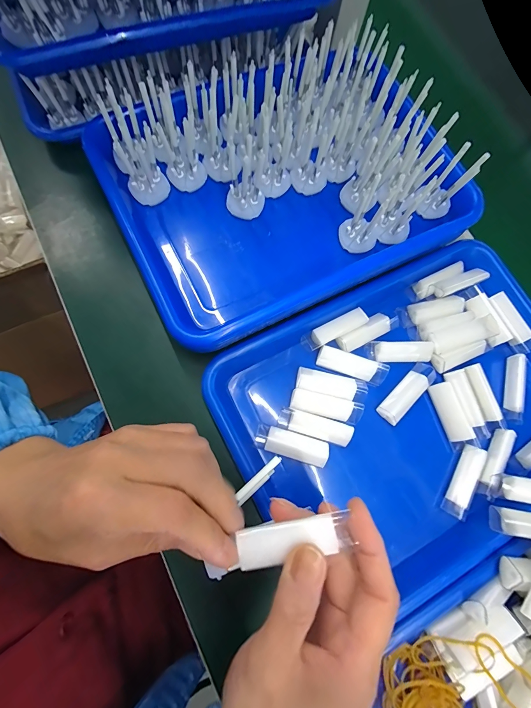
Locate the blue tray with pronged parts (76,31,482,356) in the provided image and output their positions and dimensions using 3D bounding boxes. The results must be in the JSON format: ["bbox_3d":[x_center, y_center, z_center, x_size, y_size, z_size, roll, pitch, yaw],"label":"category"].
[{"bbox_3d":[0.019,-0.176,0.298,0.334,0.076,0.256,-27,80,-11],"label":"blue tray with pronged parts"}]

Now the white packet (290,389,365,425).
[{"bbox_3d":[0.057,0.048,0.279,0.066,0.011,0.019,16,75,-1],"label":"white packet"}]

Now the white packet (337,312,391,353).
[{"bbox_3d":[0.098,-0.021,0.302,0.058,0.012,0.020,-27,80,-11],"label":"white packet"}]

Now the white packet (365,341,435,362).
[{"bbox_3d":[0.134,-0.002,0.302,0.063,0.013,0.019,0,76,-5],"label":"white packet"}]

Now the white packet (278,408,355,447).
[{"bbox_3d":[0.045,0.066,0.275,0.065,0.011,0.019,17,75,-1],"label":"white packet"}]

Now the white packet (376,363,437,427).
[{"bbox_3d":[0.137,0.037,0.291,0.069,0.006,0.023,-43,81,-11],"label":"white packet"}]

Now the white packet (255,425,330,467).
[{"bbox_3d":[0.023,0.081,0.270,0.064,0.010,0.022,17,75,-1],"label":"white packet"}]

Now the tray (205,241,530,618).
[{"bbox_3d":[0.139,0.050,0.283,0.323,0.037,0.247,-26,80,-11],"label":"tray"}]

